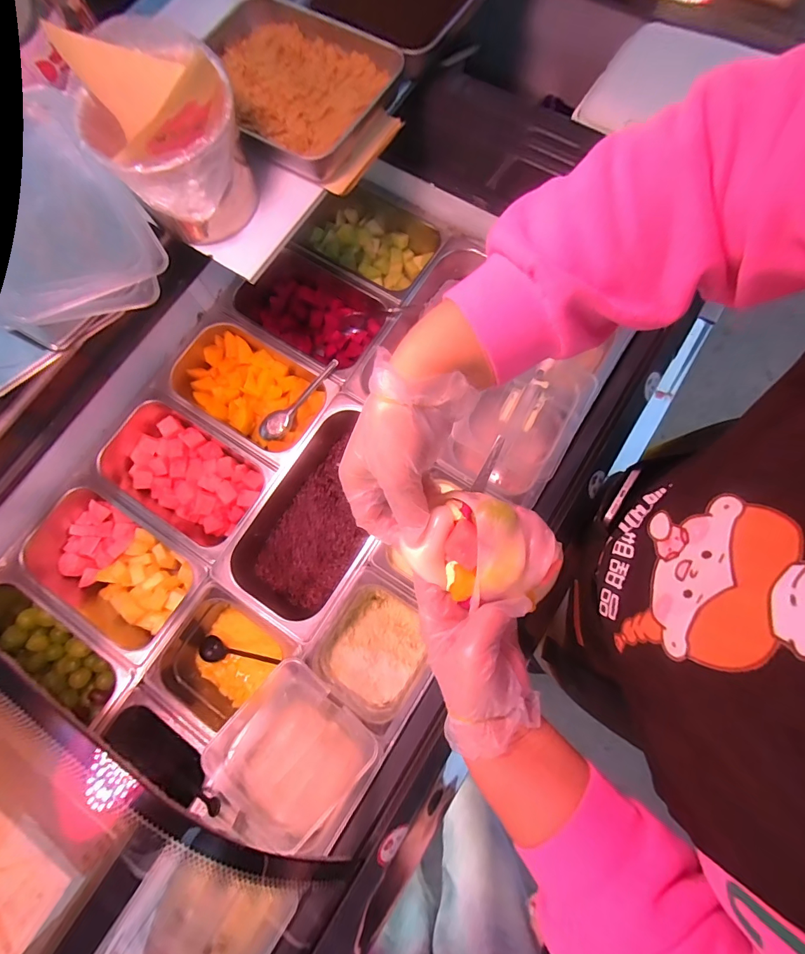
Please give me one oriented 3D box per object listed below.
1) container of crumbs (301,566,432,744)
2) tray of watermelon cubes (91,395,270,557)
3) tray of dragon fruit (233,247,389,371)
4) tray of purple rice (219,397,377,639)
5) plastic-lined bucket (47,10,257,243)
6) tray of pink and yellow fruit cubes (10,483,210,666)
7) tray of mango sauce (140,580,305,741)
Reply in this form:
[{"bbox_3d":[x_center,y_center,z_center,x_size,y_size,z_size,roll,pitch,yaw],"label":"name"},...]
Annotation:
[{"bbox_3d":[-0.032,0.240,0.583,0.156,0.096,0.158,34,79,10],"label":"container of crumbs"},{"bbox_3d":[-0.335,-0.003,0.627,0.261,0.072,0.157,31,78,9],"label":"tray of watermelon cubes"},{"bbox_3d":[-0.162,-0.283,0.696,0.256,0.074,0.151,31,78,9],"label":"tray of dragon fruit"},{"bbox_3d":[-0.121,0.056,0.622,0.180,0.086,0.322,32,78,10],"label":"tray of purple rice"},{"bbox_3d":[-0.237,-0.357,0.433,0.132,0.137,0.145,0,75,2],"label":"plastic-lined bucket"},{"bbox_3d":[-0.432,0.129,0.603,0.281,0.076,0.164,30,78,9],"label":"tray of pink and yellow fruit cubes"},{"bbox_3d":[-0.253,0.258,0.582,0.168,0.076,0.161,32,78,10],"label":"tray of mango sauce"}]

